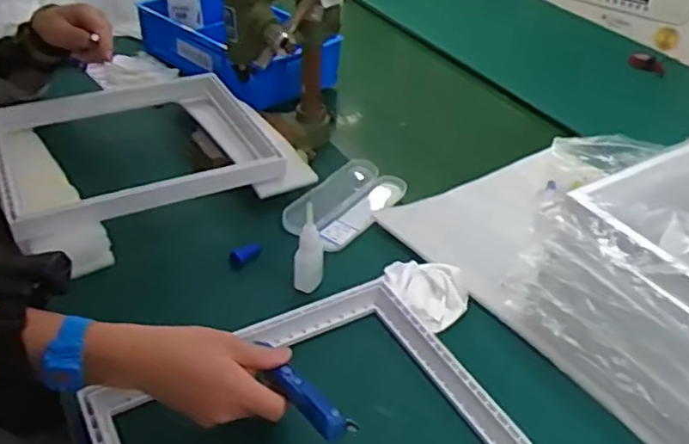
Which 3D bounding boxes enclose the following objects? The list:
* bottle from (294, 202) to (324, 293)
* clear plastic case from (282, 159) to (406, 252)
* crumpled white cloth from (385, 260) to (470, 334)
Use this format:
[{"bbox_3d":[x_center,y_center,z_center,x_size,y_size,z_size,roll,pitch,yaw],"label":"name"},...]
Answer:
[{"bbox_3d":[-0.038,0.033,0.702,0.025,0.105,0.029,21,40,21],"label":"bottle"},{"bbox_3d":[0.005,-0.027,0.833,0.086,0.031,0.173,27,42,27],"label":"clear plastic case"},{"bbox_3d":[0.088,0.079,0.705,0.092,0.032,0.075,11,38,9],"label":"crumpled white cloth"}]

